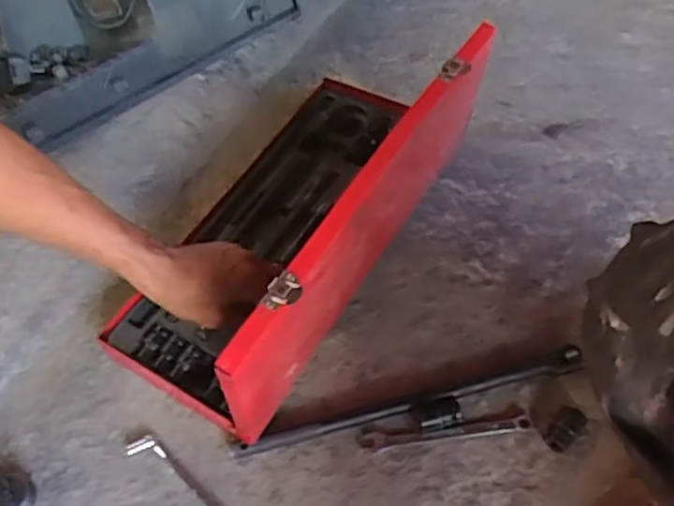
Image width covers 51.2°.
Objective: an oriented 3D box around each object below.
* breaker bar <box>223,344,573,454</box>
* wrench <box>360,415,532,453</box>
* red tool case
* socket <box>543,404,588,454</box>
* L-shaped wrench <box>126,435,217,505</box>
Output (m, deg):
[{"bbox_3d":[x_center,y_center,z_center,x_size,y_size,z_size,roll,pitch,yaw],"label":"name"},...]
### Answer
[{"bbox_3d":[0.065,0.141,0.664,0.336,0.026,0.019,-13,55,-3],"label":"breaker bar"},{"bbox_3d":[0.103,0.170,0.662,0.156,0.005,0.018,-6,55,2],"label":"wrench"},{"bbox_3d":[-0.045,-0.057,0.711,0.220,0.202,0.428,25,61,21],"label":"red tool case"},{"bbox_3d":[0.209,0.159,0.646,0.043,0.021,0.025,-40,61,-20],"label":"socket"},{"bbox_3d":[-0.132,0.224,0.642,0.166,0.011,0.025,36,66,26],"label":"L-shaped wrench"}]

